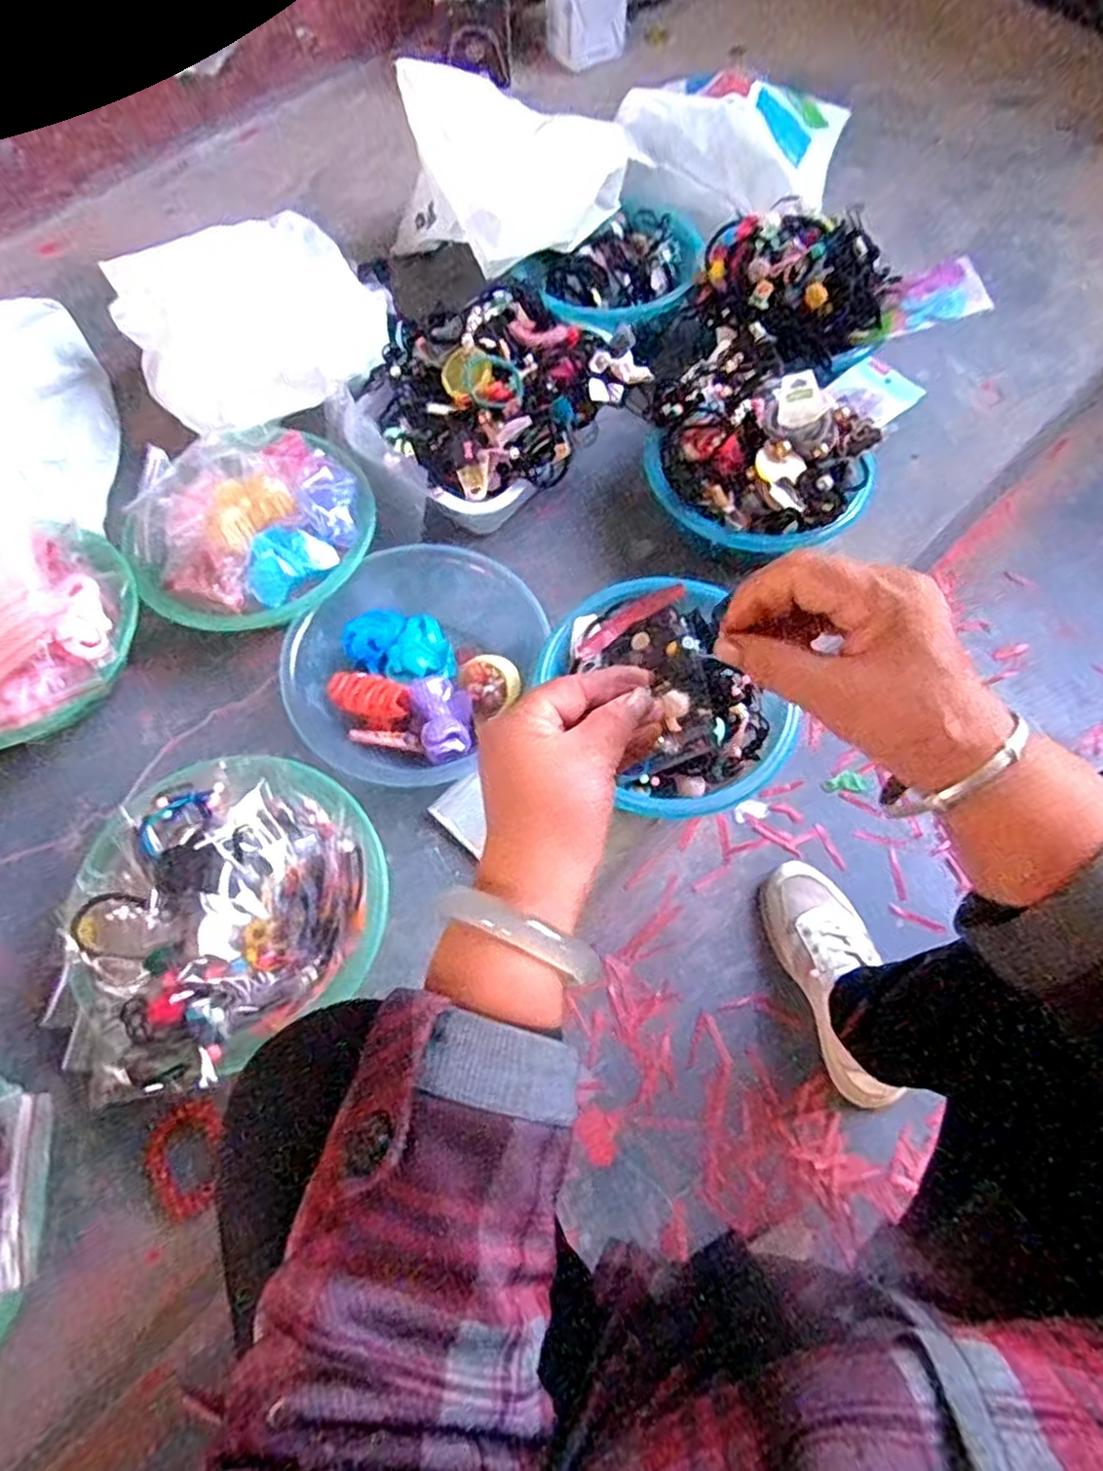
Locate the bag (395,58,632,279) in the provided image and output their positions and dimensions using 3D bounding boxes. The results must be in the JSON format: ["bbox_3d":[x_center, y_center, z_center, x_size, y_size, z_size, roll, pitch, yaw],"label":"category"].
[{"bbox_3d":[-0.027,-0.682,0.845,0.260,0.065,0.212,-27,98,-16],"label":"bag"}]

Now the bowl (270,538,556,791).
[{"bbox_3d":[-0.132,-0.067,0.680,0.214,0.083,0.228,0,66,1],"label":"bowl"}]

